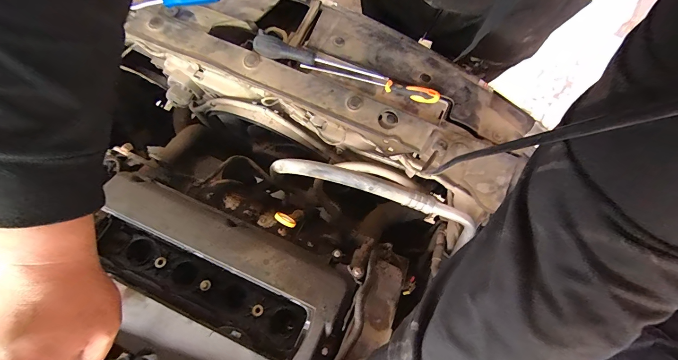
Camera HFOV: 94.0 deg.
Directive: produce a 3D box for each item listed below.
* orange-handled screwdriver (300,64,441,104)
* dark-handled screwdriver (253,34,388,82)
[{"bbox_3d":[0.048,-0.163,0.510,0.225,0.023,0.019,20,74,6],"label":"orange-handled screwdriver"},{"bbox_3d":[-0.033,-0.192,0.518,0.222,0.028,0.029,19,74,5],"label":"dark-handled screwdriver"}]

